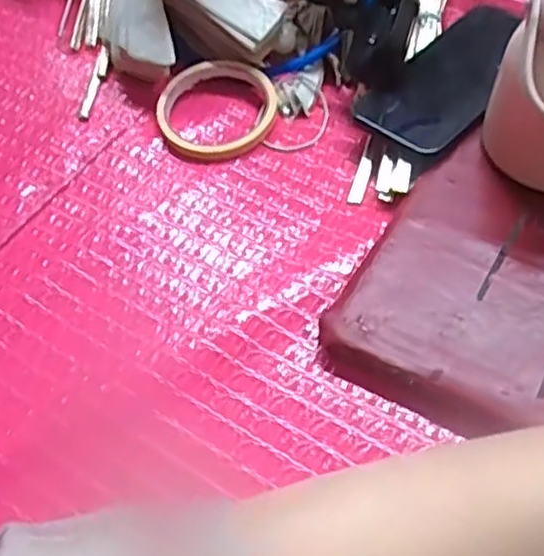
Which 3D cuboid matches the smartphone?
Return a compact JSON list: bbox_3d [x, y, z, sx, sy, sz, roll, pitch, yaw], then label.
[{"bbox_3d":[0.130,-0.147,0.502,0.077,0.011,0.156,32,61,24],"label":"smartphone"}]

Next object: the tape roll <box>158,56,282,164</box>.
[{"bbox_3d":[-0.044,-0.130,0.522,0.086,0.020,0.087,-1,53,2],"label":"tape roll"}]

